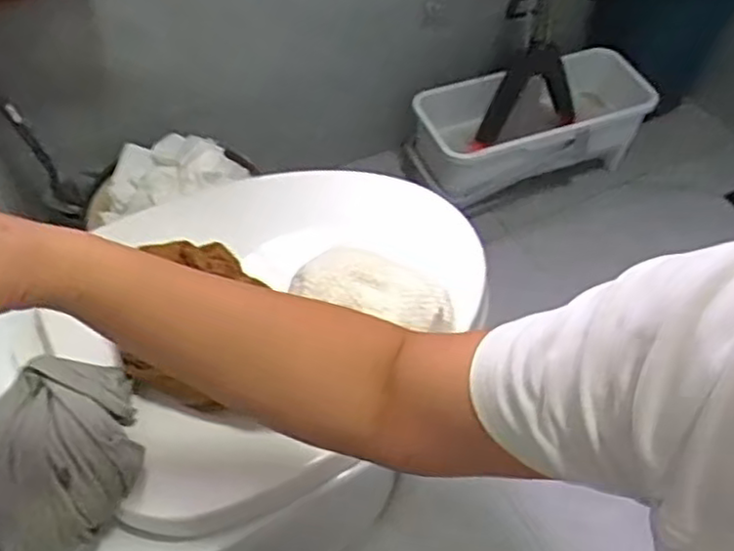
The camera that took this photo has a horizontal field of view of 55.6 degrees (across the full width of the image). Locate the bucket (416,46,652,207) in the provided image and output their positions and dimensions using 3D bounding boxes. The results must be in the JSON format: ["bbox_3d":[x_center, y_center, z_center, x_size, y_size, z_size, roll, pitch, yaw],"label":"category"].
[{"bbox_3d":[0.322,-0.281,1.347,0.468,0.201,0.187,-16,55,-12],"label":"bucket"}]

